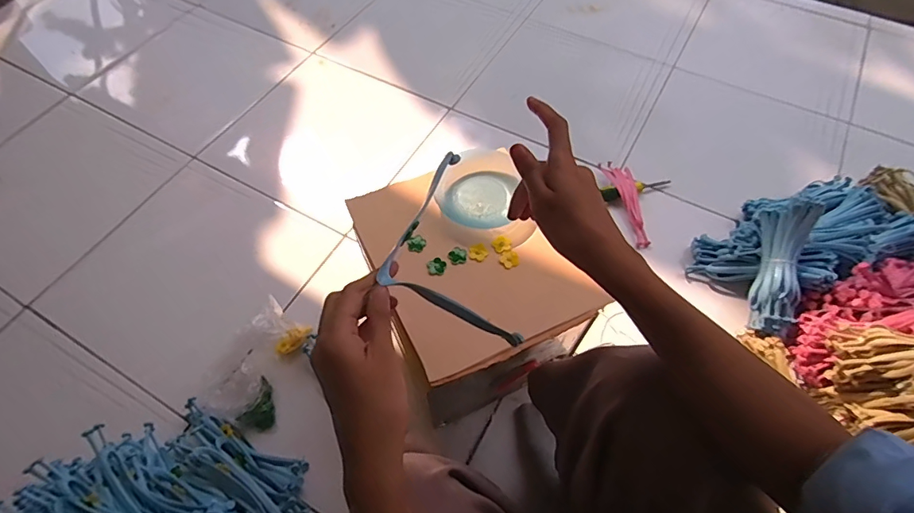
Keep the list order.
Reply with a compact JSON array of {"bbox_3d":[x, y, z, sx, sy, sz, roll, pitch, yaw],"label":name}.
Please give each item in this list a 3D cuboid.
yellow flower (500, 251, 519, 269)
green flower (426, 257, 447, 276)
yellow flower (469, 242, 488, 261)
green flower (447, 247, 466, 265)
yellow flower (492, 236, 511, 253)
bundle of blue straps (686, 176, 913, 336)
[{"bbox_3d":[0.065,0.004,0.591,0.022,0.004,0.022,-5,69,13],"label":"yellow flower"},{"bbox_3d":[-0.026,0.012,0.589,0.024,0.009,0.022,0,60,0],"label":"green flower"},{"bbox_3d":[0.027,-0.007,0.601,0.023,0.004,0.027,15,61,9],"label":"yellow flower"},{"bbox_3d":[0.000,-0.002,0.596,0.023,0.005,0.024,-9,60,-5],"label":"green flower"},{"bbox_3d":[0.057,-0.015,0.604,0.023,0.008,0.020,15,61,9],"label":"yellow flower"},{"bbox_3d":[0.632,-0.043,0.823,0.400,0.149,0.214,-23,62,-12],"label":"bundle of blue straps"}]

